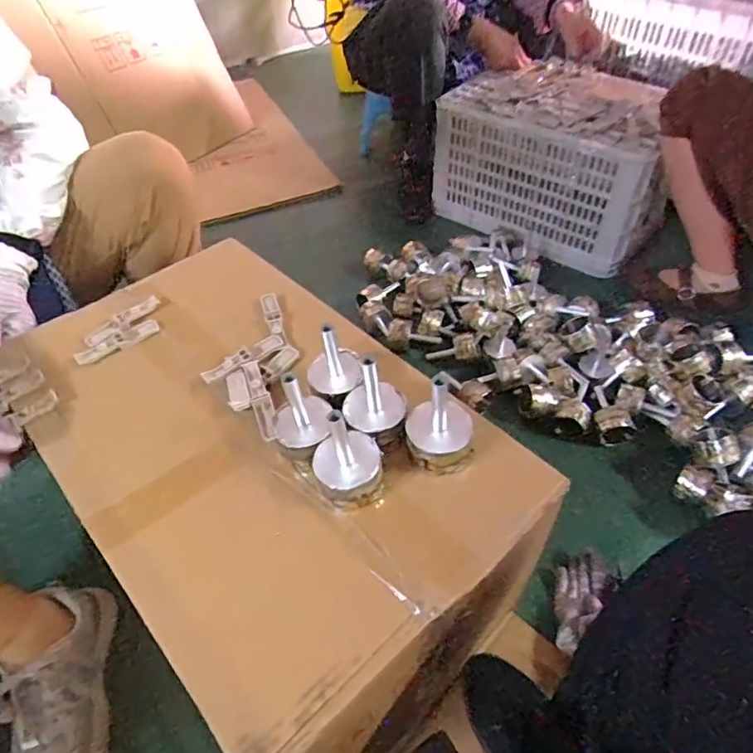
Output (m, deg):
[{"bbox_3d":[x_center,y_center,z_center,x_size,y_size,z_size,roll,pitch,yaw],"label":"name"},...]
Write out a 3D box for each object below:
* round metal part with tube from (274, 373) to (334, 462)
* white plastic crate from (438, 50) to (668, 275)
[{"bbox_3d":[-0.072,0.034,0.512,0.052,0.096,0.054,-2,47,2],"label":"round metal part with tube"},{"bbox_3d":[0.460,-0.553,1.361,0.526,0.326,0.359,32,57,29],"label":"white plastic crate"}]

